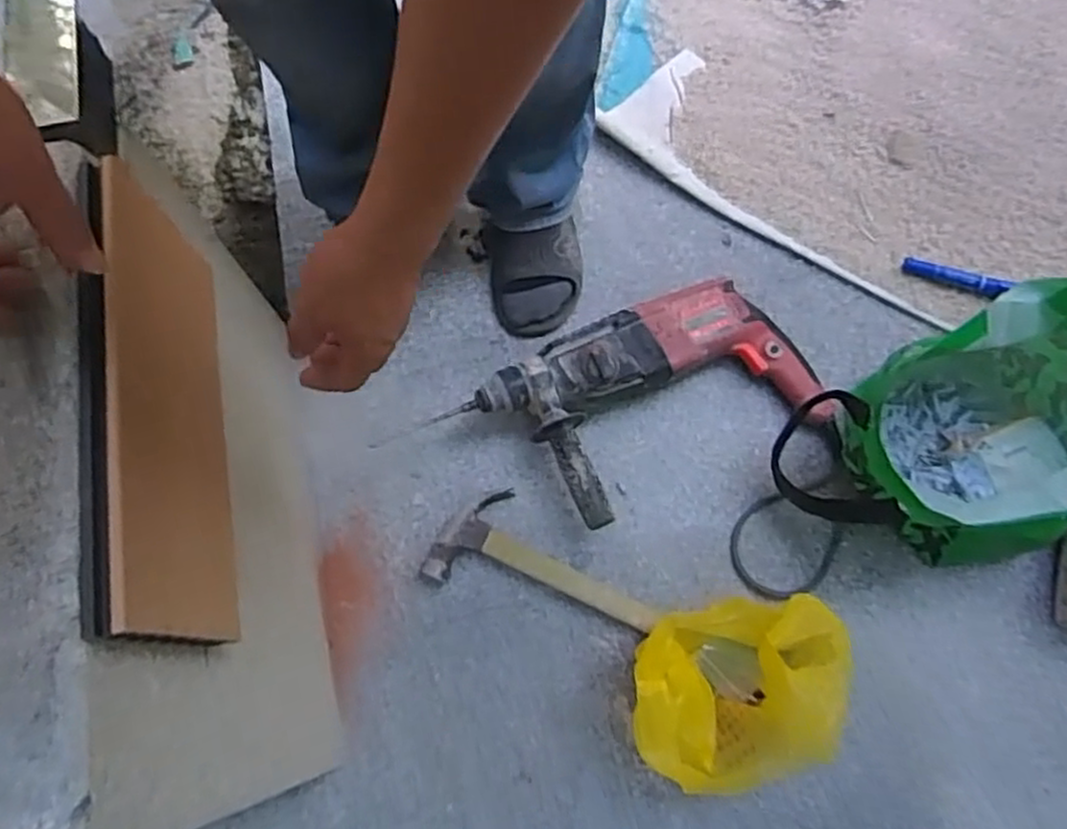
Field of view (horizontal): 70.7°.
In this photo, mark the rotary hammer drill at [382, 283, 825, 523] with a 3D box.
[{"bbox_3d":[0.123,-0.013,0.862,0.409,0.091,0.211,-25,74,-9],"label":"rotary hammer drill"}]

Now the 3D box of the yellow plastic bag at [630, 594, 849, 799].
[{"bbox_3d":[0.191,0.257,0.720,0.203,0.134,0.142,-15,72,-6],"label":"yellow plastic bag"}]

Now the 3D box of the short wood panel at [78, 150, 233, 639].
[{"bbox_3d":[-0.249,-0.004,0.505,0.026,0.150,0.304,-12,73,-3],"label":"short wood panel"}]

